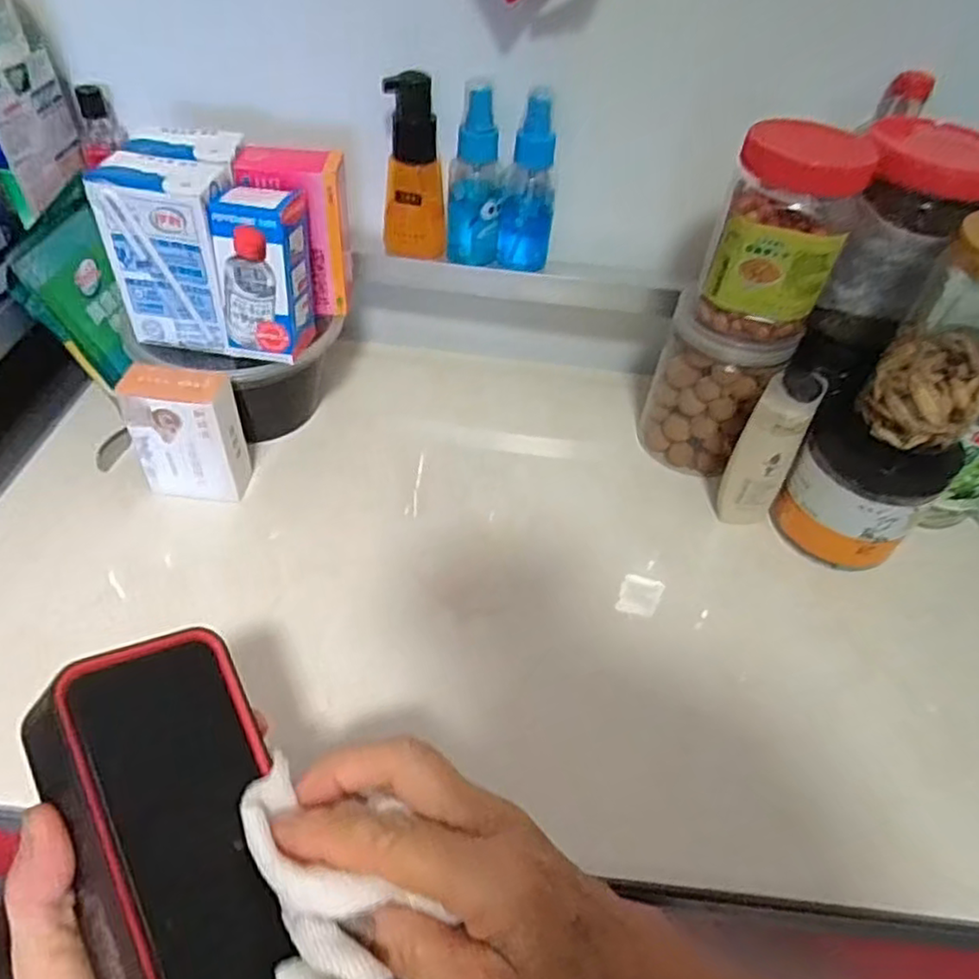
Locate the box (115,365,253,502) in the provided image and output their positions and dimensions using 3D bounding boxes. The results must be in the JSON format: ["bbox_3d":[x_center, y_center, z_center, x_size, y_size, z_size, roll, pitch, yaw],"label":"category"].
[{"bbox_3d":[-0.190,-0.035,0.434,0.059,0.084,0.030,7,47,0],"label":"box"}]

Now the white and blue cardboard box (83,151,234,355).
[{"bbox_3d":[-0.190,-0.144,0.417,0.066,0.104,0.047,10,47,2],"label":"white and blue cardboard box"}]

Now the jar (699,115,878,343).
[{"bbox_3d":[0.170,-0.151,0.407,0.072,0.112,0.058,19,48,10],"label":"jar"}]

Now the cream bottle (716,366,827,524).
[{"bbox_3d":[0.181,-0.023,0.447,0.037,0.117,0.032,30,51,20],"label":"cream bottle"}]

